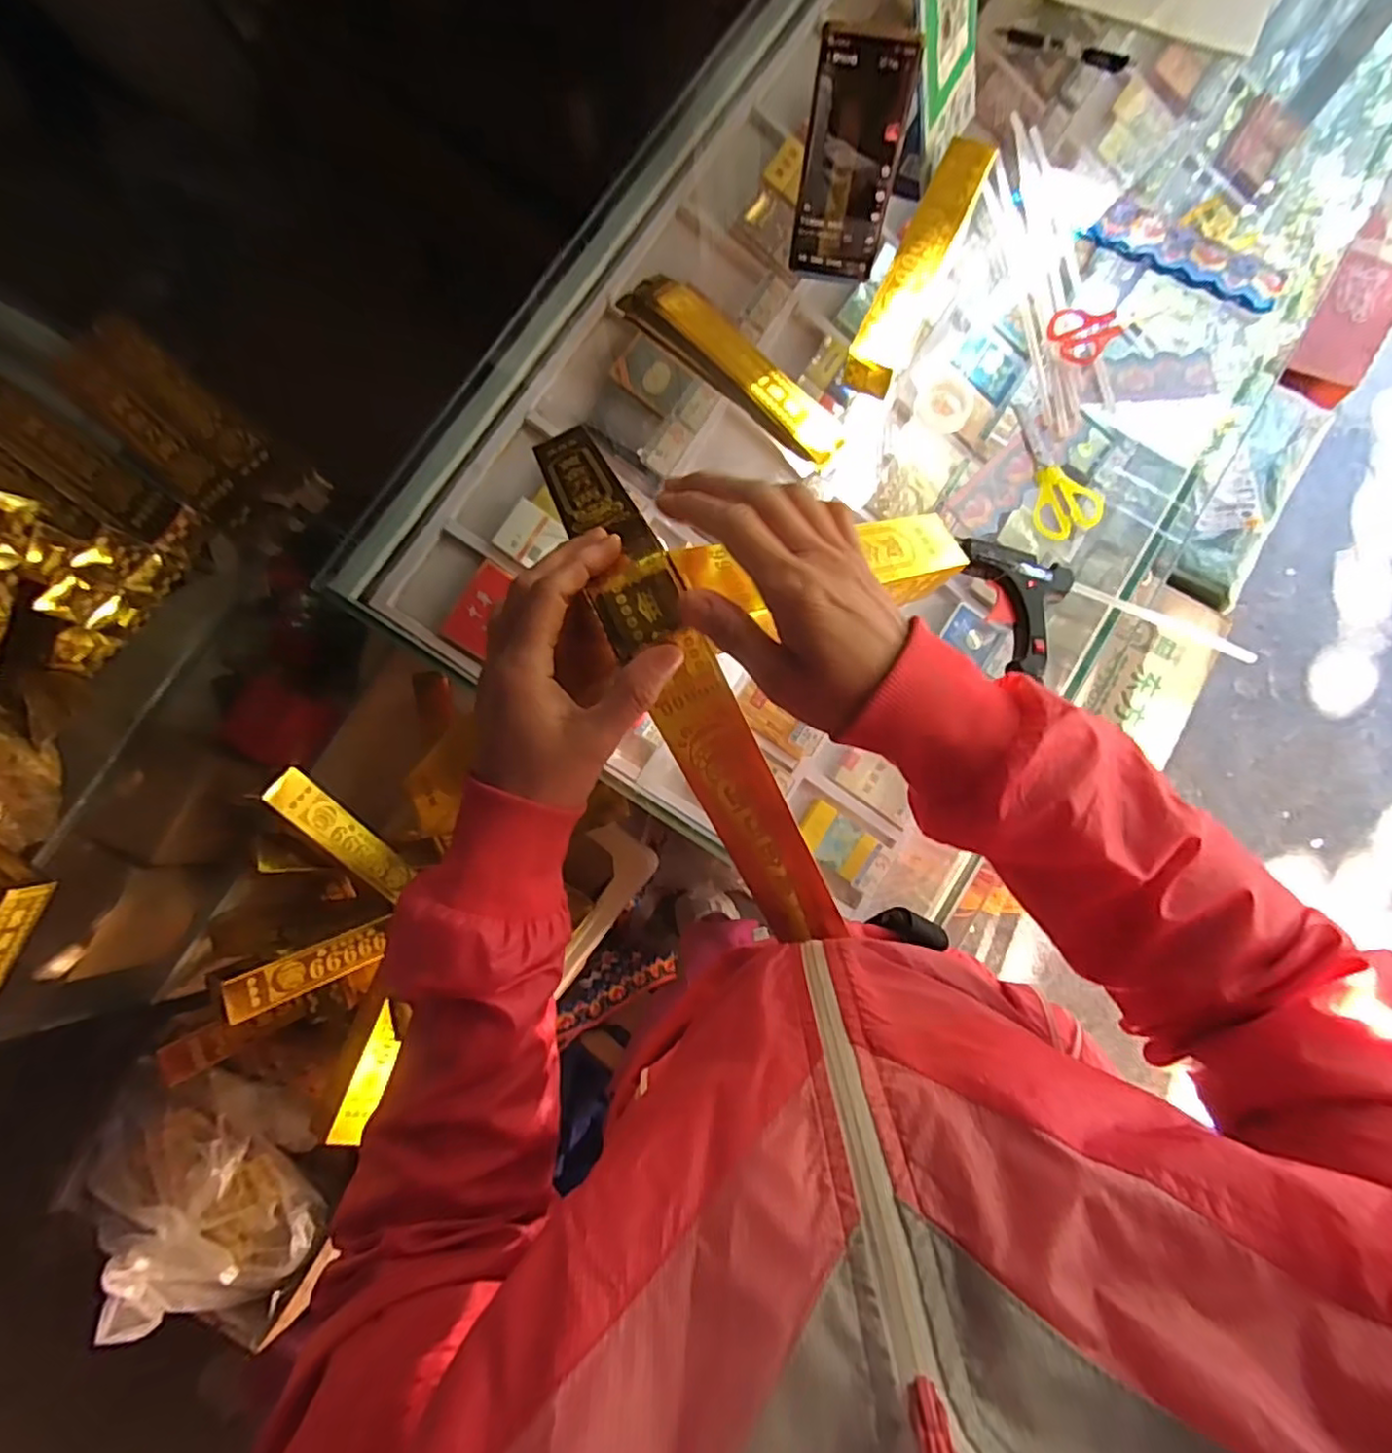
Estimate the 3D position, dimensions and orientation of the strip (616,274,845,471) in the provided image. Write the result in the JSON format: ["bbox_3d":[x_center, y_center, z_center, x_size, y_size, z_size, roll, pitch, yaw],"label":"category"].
[{"bbox_3d":[0.035,-0.324,0.586,0.245,0.022,0.052,42,85,8],"label":"strip"}]

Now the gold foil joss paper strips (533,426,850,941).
[{"bbox_3d":[-0.020,-0.046,0.376,0.043,0.135,0.372,-27,81,-2],"label":"gold foil joss paper strips"}]

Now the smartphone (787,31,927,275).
[{"bbox_3d":[0.124,-0.454,0.532,0.075,0.157,0.007,9,56,4],"label":"smartphone"}]

